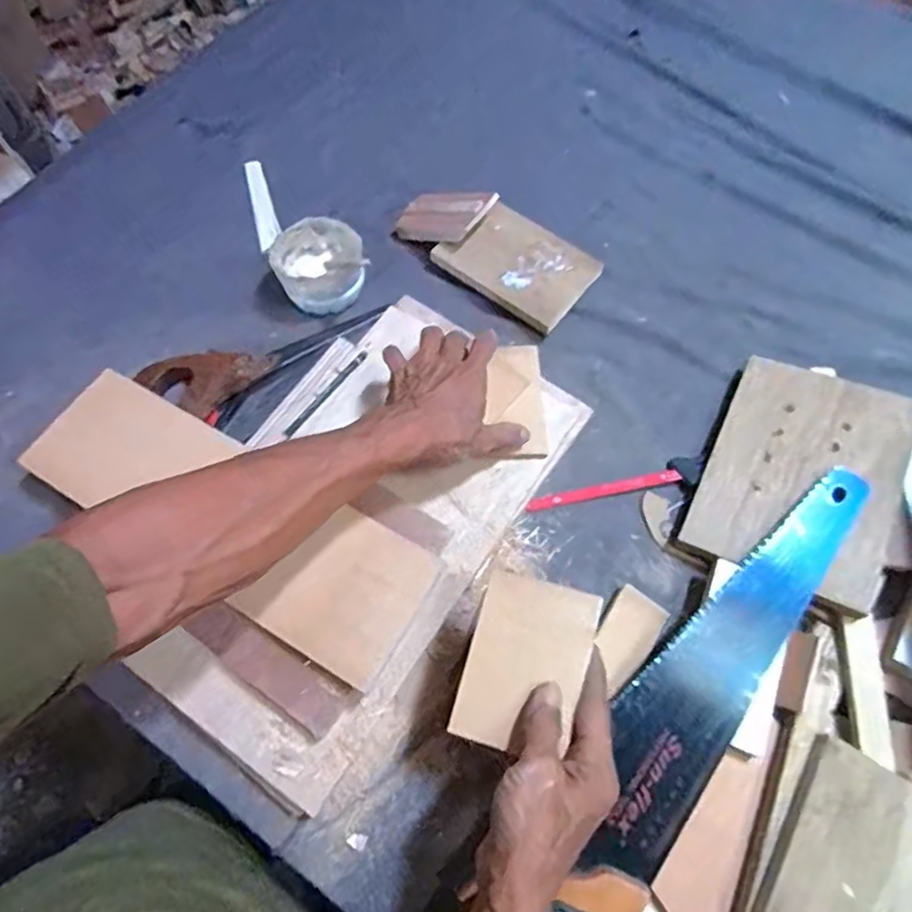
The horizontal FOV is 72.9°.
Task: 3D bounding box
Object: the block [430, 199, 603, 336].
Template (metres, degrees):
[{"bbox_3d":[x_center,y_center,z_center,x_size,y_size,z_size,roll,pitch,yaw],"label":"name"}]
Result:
[{"bbox_3d":[0.066,-0.207,0.656,0.150,0.016,0.107,37,75,12],"label":"block"}]

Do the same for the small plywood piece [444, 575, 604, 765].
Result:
[{"bbox_3d":[0.047,0.142,0.423,0.079,0.004,0.112,13,70,16],"label":"small plywood piece"}]

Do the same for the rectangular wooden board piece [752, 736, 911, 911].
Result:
[{"bbox_3d":[0.274,0.280,0.415,0.106,0.020,0.138,27,69,15],"label":"rectangular wooden board piece"}]

